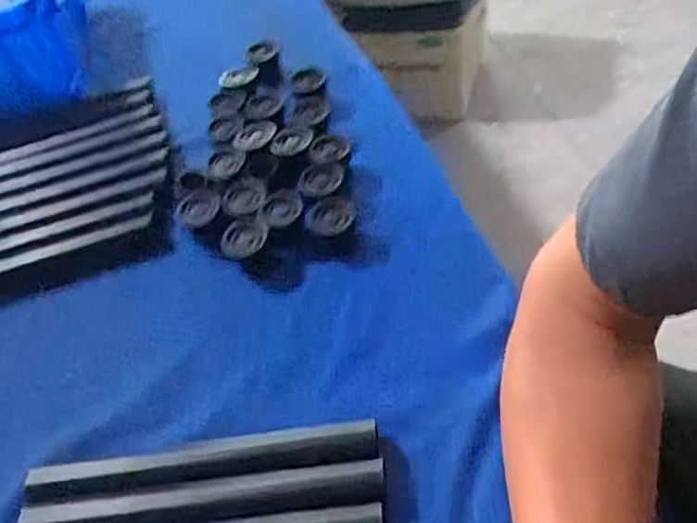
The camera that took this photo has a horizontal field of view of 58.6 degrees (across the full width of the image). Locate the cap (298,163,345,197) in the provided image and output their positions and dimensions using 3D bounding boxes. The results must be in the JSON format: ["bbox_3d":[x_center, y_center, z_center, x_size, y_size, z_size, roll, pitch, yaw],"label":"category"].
[{"bbox_3d":[-0.022,-0.066,0.503,0.034,0.007,0.037,-2,47,2],"label":"cap"}]

